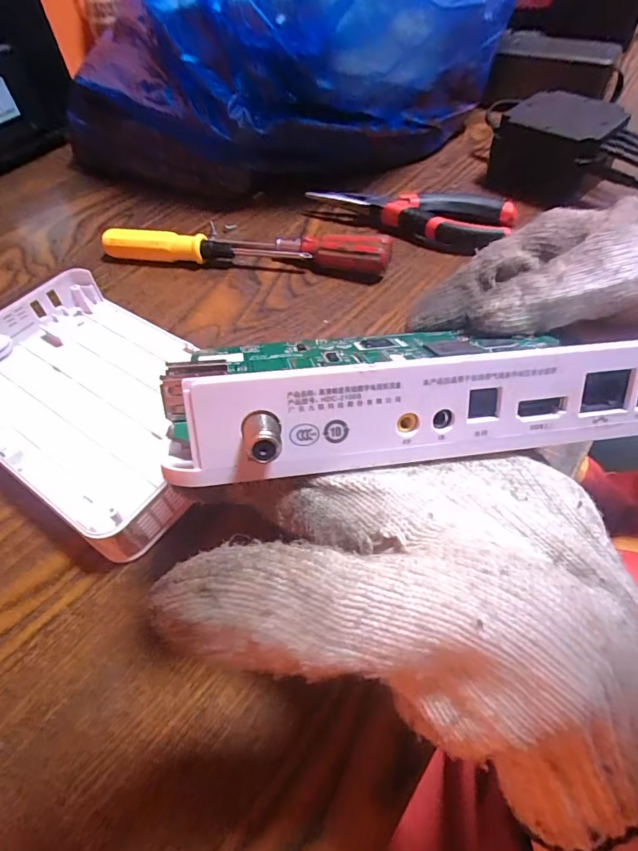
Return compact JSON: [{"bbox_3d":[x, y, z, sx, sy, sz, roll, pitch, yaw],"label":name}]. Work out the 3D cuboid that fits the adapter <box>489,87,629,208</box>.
[{"bbox_3d":[0.185,-0.221,0.376,0.085,0.049,0.091,-2,53,3],"label":"adapter"}]

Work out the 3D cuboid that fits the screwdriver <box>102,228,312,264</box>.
[{"bbox_3d":[-0.085,-0.131,0.345,0.153,0.022,0.016,6,53,8],"label":"screwdriver"}]

